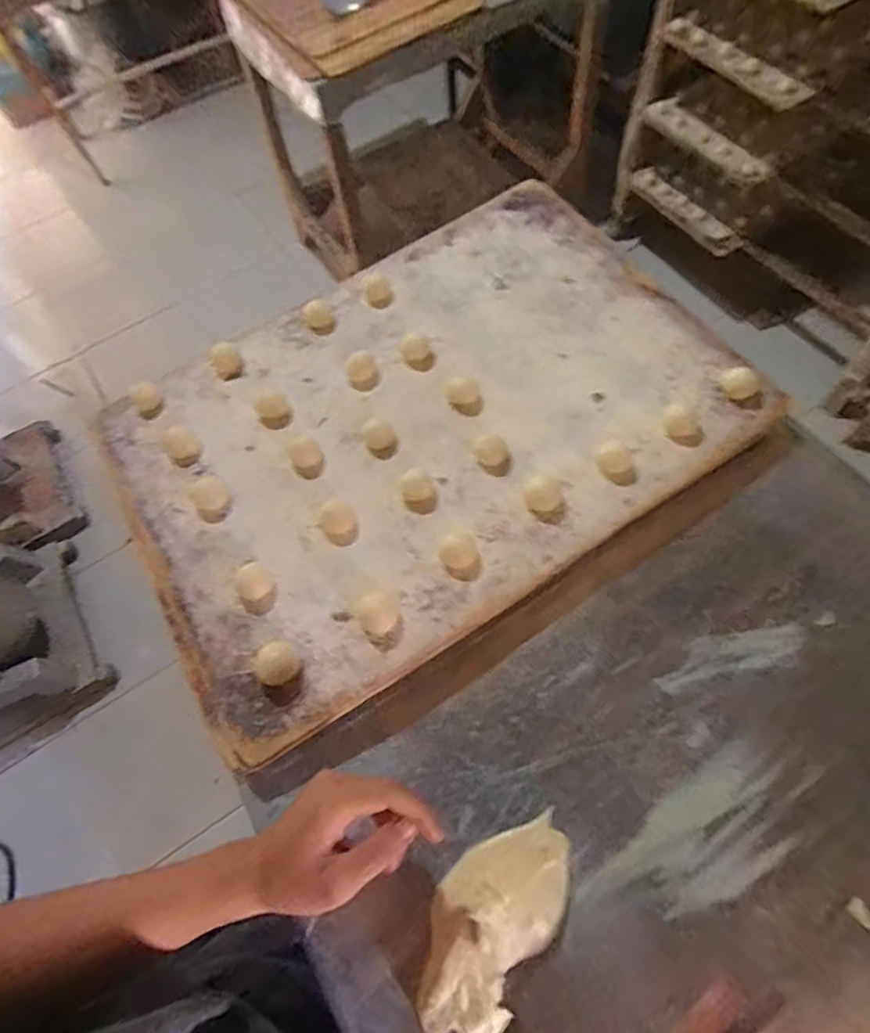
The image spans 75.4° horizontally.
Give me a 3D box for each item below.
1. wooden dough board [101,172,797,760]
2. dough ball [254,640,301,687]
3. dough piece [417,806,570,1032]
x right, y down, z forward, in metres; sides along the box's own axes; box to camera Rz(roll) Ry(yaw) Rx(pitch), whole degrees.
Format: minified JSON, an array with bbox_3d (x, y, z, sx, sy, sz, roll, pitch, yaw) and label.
[{"bbox_3d":[-0.019,-0.100,0.591,0.614,0.042,0.435,-32,66,-9],"label":"wooden dough board"},{"bbox_3d":[-0.136,0.125,0.479,0.036,0.022,0.034,-2,65,5],"label":"dough ball"},{"bbox_3d":[0.042,0.293,0.410,0.079,0.033,0.153,37,74,20],"label":"dough piece"}]

